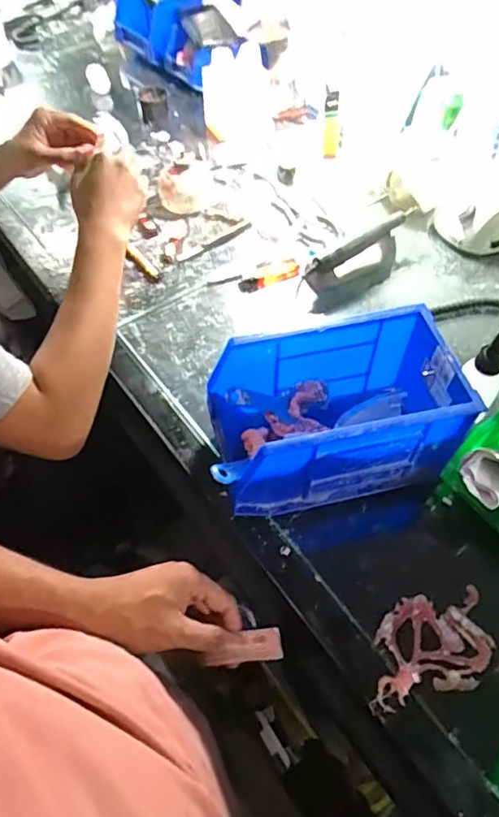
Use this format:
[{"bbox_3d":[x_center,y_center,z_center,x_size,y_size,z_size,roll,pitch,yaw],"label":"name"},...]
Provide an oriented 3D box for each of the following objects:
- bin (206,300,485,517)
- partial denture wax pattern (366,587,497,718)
[{"bbox_3d":[0.082,0.005,0.547,0.227,0.115,0.128,-10,55,-7],"label":"bin"},{"bbox_3d":[0.148,0.195,0.467,0.109,0.029,0.078,-8,54,-6],"label":"partial denture wax pattern"}]

